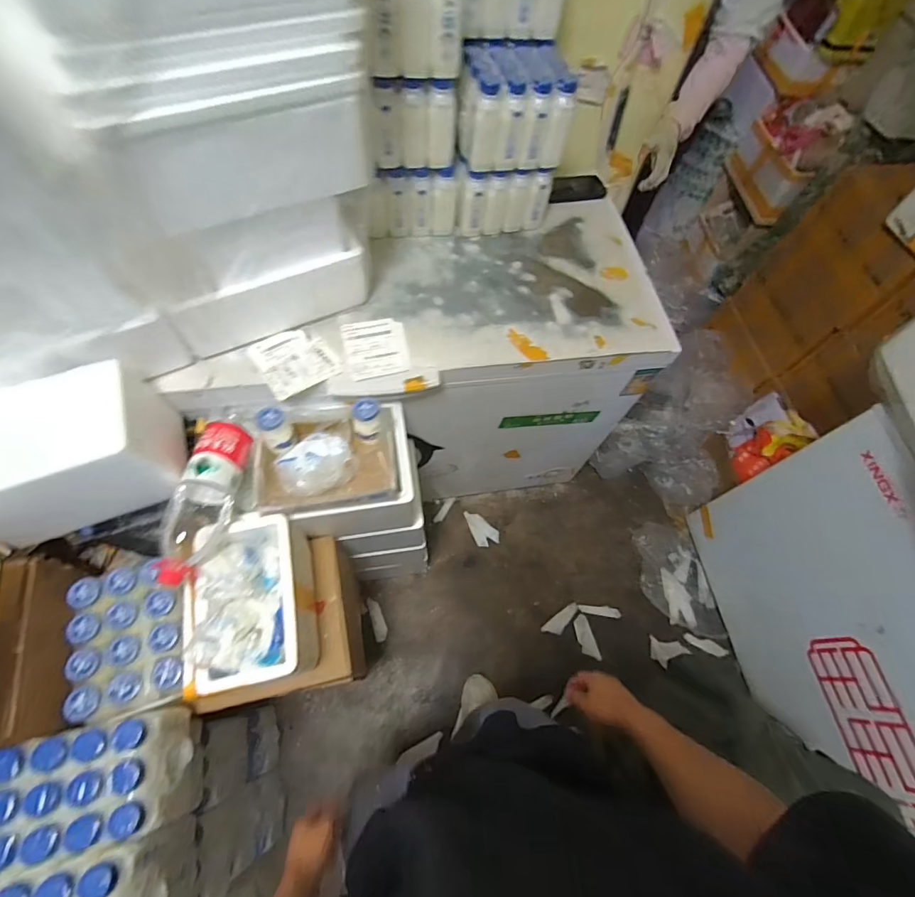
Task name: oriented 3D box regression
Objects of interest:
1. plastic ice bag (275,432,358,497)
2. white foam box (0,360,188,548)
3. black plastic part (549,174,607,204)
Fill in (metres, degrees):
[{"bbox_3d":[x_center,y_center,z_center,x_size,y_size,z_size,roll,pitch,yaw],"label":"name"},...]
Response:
[{"bbox_3d":[-0.261,0.025,0.821,0.138,0.049,0.129,-33,70,-17],"label":"plastic ice bag"},{"bbox_3d":[-0.644,0.010,0.745,0.316,0.226,0.164,-25,68,-15],"label":"white foam box"},{"bbox_3d":[0.312,-0.672,1.161,0.142,0.057,0.028,-8,35,-6],"label":"black plastic part"}]

